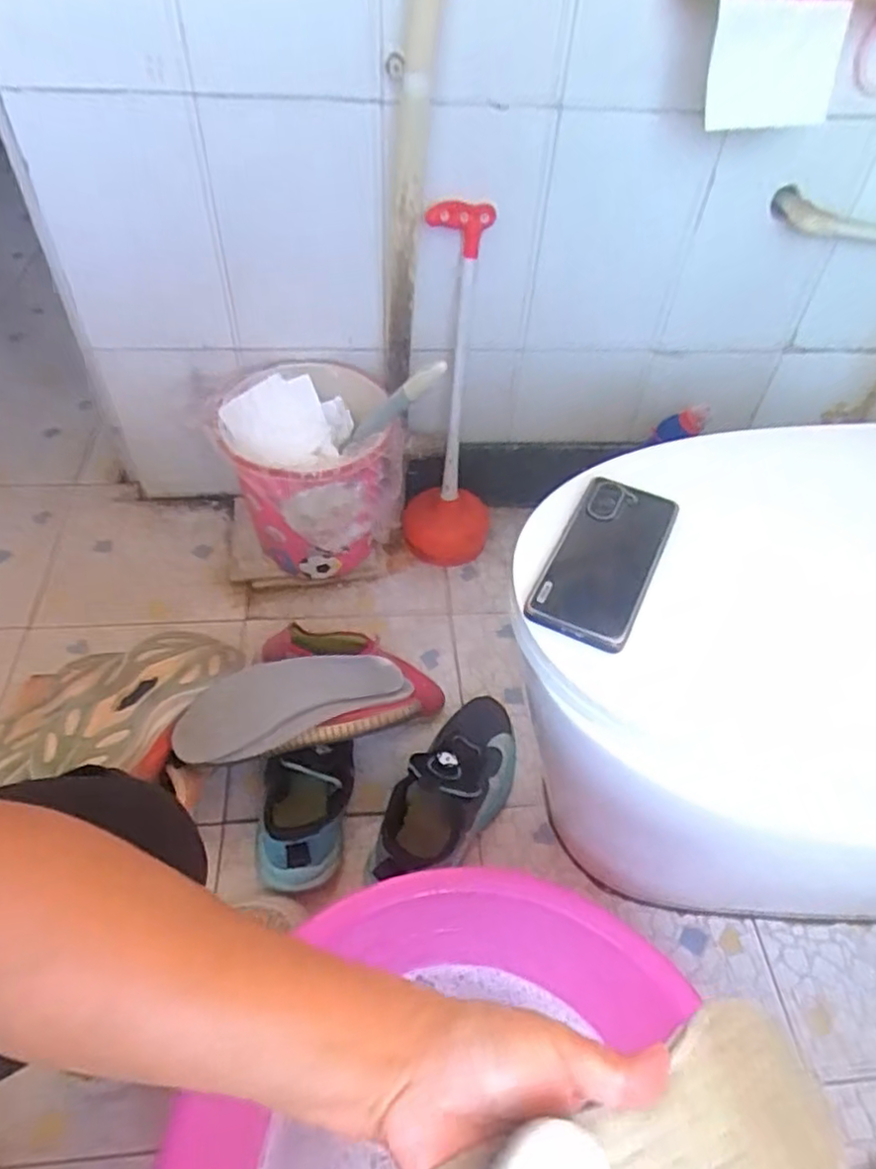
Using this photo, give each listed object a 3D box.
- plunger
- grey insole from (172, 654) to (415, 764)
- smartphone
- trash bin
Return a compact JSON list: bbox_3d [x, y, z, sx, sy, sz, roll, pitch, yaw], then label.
[{"bbox_3d":[0.028,-0.239,0.956,0.128,0.480,0.150,9,49,2],"label":"plunger"},{"bbox_3d":[-0.165,0.131,0.791,0.257,0.023,0.098,-14,52,-15],"label":"grey insole"},{"bbox_3d":[0.129,-0.021,0.533,0.077,0.017,0.160,22,52,15],"label":"smartphone"},{"bbox_3d":[-0.178,-0.152,0.996,0.232,0.230,0.226,-2,49,-5],"label":"trash bin"}]

